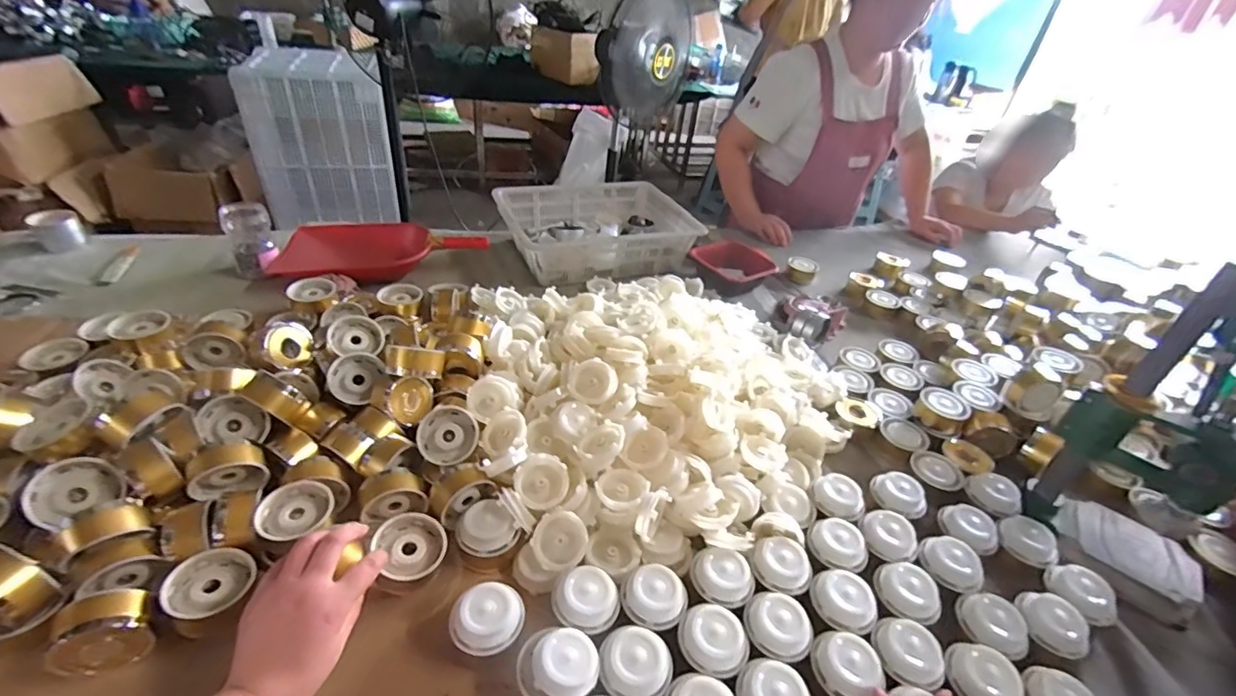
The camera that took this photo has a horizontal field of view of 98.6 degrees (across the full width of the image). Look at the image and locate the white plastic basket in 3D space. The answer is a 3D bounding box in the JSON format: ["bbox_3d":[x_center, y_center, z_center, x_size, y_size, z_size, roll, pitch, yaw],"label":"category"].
[{"bbox_3d":[-0.053,-0.254,1.132,0.366,0.089,0.295,-12,40,-24],"label":"white plastic basket"}]

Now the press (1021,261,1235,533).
[{"bbox_3d":[0.612,0.073,0.583,0.122,0.337,0.148,-21,45,-32],"label":"press"}]

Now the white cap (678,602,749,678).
[{"bbox_3d":[0.089,0.270,0.495,0.054,0.018,0.060,-14,41,-26],"label":"white cap"}]

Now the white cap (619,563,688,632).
[{"bbox_3d":[0.035,0.244,0.523,0.056,0.021,0.059,4,37,-3],"label":"white cap"}]

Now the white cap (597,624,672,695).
[{"bbox_3d":[0.015,0.280,0.471,0.063,0.024,0.058,4,37,-3],"label":"white cap"}]

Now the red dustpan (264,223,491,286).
[{"bbox_3d":[-0.449,-0.169,1.008,0.371,0.069,0.159,2,37,-7],"label":"red dustpan"}]

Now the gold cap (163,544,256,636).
[{"bbox_3d":[-0.368,0.216,0.482,0.065,0.029,0.066,31,43,29],"label":"gold cap"}]

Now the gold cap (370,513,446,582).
[{"bbox_3d":[-0.200,0.194,0.517,0.063,0.031,0.063,11,42,-10],"label":"gold cap"}]

